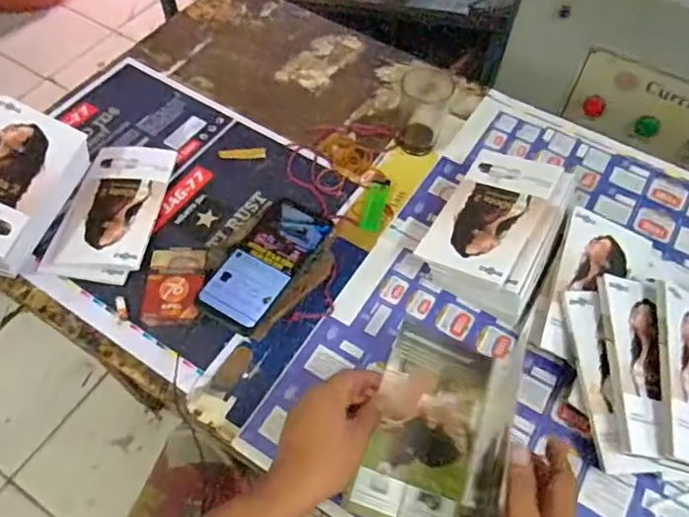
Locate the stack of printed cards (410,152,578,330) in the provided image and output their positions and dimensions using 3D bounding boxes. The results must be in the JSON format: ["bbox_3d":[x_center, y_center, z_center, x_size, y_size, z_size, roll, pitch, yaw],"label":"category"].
[{"bbox_3d":[0.177,-0.034,0.638,0.131,0.068,0.185,28,62,14],"label":"stack of printed cards"}]

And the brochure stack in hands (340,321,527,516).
[{"bbox_3d":[0.089,0.156,0.515,0.123,0.036,0.182,17,60,9],"label":"brochure stack in hands"}]

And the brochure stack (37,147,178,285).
[{"bbox_3d":[-0.274,-0.056,0.665,0.110,0.020,0.182,7,59,3],"label":"brochure stack"}]

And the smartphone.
[{"bbox_3d":[-0.082,0.002,0.589,0.073,0.015,0.156,28,62,15],"label":"smartphone"}]

